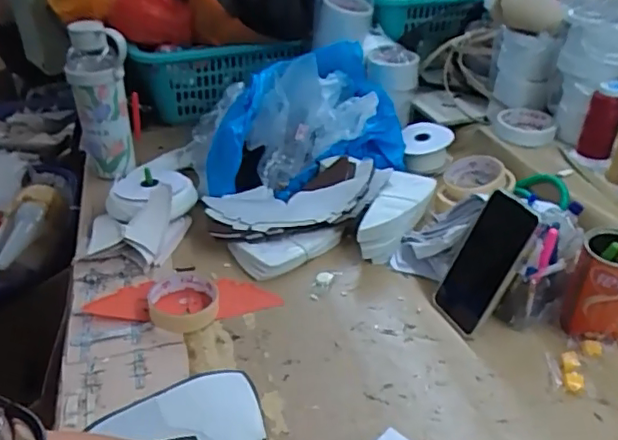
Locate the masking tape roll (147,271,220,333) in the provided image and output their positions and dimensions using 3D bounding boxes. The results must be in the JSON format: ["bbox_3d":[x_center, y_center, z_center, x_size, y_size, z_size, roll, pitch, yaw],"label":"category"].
[{"bbox_3d":[-0.151,0.098,0.712,0.083,0.022,0.098,-8,35,-9],"label":"masking tape roll"}]

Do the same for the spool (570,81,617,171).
[{"bbox_3d":[0.414,-0.135,0.835,0.048,0.115,0.044,18,37,25],"label":"spool"}]

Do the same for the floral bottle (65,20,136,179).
[{"bbox_3d":[-0.332,-0.191,0.955,0.096,0.248,0.108,-12,36,-16],"label":"floral bottle"}]

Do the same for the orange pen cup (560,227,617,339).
[{"bbox_3d":[0.319,0.068,0.639,0.062,0.120,0.058,-1,34,1],"label":"orange pen cup"}]

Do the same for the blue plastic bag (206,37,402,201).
[{"bbox_3d":[-0.013,-0.159,0.937,0.311,0.180,0.170,-8,35,-10],"label":"blue plastic bag"}]

